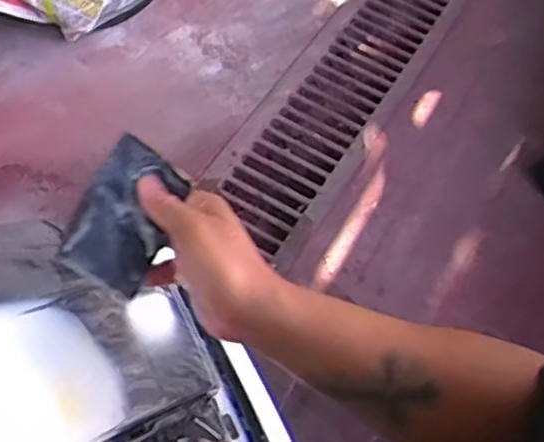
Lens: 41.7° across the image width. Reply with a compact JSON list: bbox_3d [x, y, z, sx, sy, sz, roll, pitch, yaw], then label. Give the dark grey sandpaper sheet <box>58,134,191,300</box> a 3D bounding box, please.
[{"bbox_3d":[-0.110,-0.003,0.539,0.068,0.012,0.108,32,95,-2],"label":"dark grey sandpaper sheet"}]

